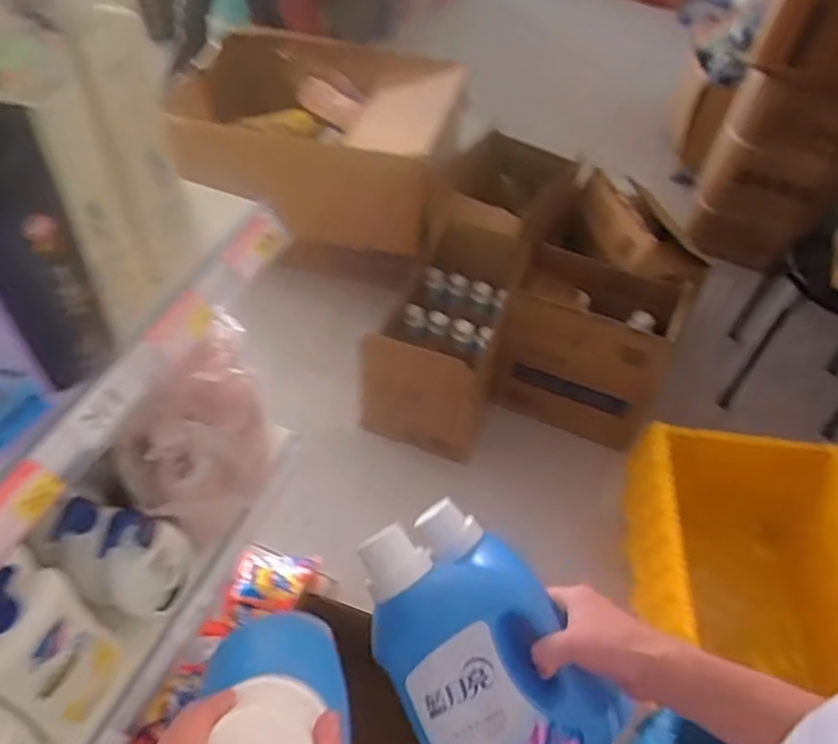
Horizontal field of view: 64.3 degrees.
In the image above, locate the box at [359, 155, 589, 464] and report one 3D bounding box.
[{"bbox_3d":[0.074,-0.108,1.750,0.304,0.372,0.494,18,51,11],"label":"box"}]

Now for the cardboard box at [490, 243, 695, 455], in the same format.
[{"bbox_3d":[0.437,-0.092,1.760,0.398,0.388,0.322,15,50,8],"label":"cardboard box"}]

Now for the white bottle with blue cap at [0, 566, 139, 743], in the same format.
[{"bbox_3d":[-0.385,0.286,0.686,0.069,0.231,0.116,26,53,17],"label":"white bottle with blue cap"}]

